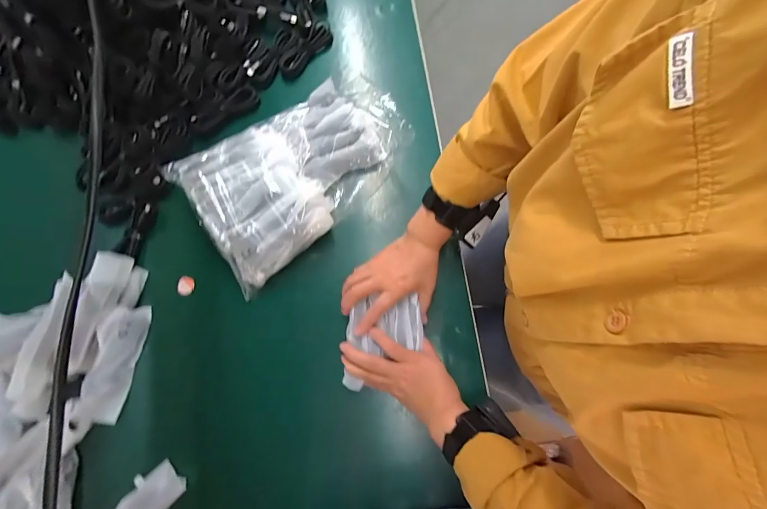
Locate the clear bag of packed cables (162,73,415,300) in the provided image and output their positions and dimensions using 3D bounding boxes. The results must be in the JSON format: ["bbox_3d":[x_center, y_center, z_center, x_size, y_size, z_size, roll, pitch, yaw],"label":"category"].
[{"bbox_3d":[-0.111,-0.127,0.516,0.333,0.056,0.201,-34,82,-7],"label":"clear bag of packed cables"}]

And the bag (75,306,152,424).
[{"bbox_3d":[-0.366,0.146,0.481,0.053,0.020,0.149,17,75,-36],"label":"bag"}]

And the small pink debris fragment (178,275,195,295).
[{"bbox_3d":[-0.294,0.046,0.526,0.025,0.008,0.028,30,80,4],"label":"small pink debris fragment"}]

